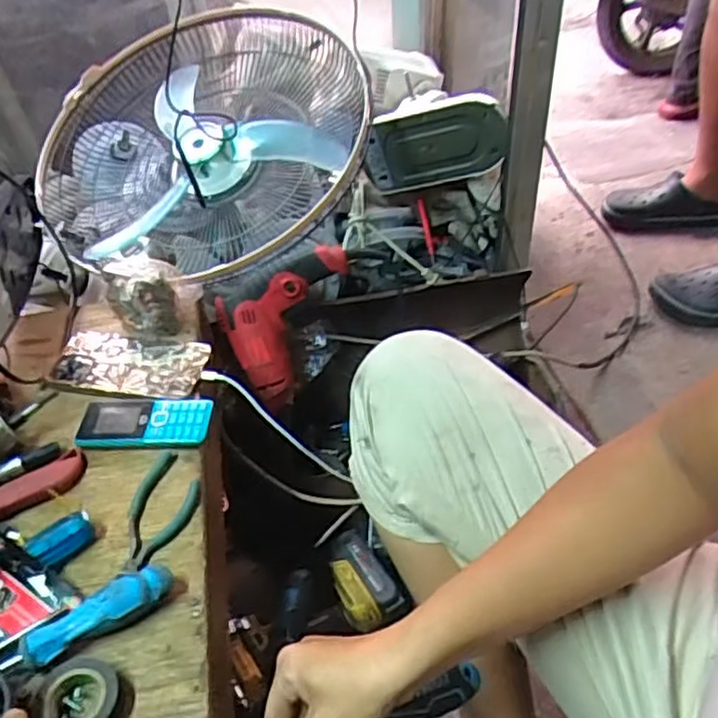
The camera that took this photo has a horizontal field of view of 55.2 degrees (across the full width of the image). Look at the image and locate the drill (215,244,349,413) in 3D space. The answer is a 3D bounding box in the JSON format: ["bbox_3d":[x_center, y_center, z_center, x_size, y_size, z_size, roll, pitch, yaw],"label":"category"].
[{"bbox_3d":[-0.114,-0.051,0.875,0.131,0.236,0.083,19,18,-11],"label":"drill"}]

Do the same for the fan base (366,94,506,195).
[{"bbox_3d":[0.099,-0.287,0.925,0.195,0.119,0.042,-12,48,13],"label":"fan base"}]

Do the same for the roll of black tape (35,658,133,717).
[{"bbox_3d":[-0.195,0.238,0.484,0.058,0.020,0.060,-2,43,2],"label":"roll of black tape"}]

